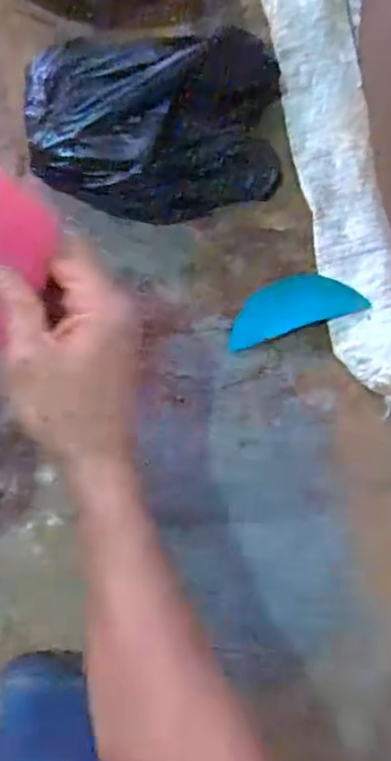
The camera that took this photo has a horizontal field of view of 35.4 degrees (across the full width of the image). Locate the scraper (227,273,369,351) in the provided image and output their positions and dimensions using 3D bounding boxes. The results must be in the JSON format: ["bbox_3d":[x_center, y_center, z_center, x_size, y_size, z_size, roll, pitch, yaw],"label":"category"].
[{"bbox_3d":[0.080,-0.064,0.508,0.117,0.004,0.045,-19,89,-9],"label":"scraper"}]

